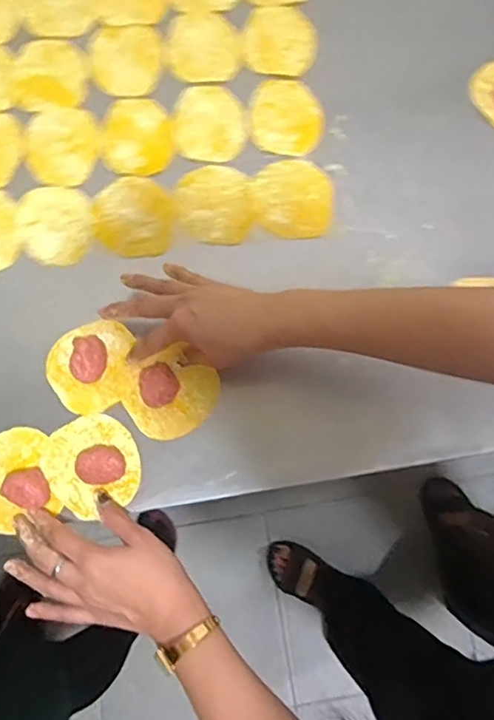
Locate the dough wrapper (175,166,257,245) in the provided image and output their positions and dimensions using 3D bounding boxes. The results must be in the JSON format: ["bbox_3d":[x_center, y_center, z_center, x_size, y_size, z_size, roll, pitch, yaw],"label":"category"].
[{"bbox_3d":[-0.032,-0.155,0.564,0.069,0.004,0.084,-7,78,-2],"label":"dough wrapper"}]

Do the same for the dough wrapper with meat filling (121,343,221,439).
[{"bbox_3d":[-0.068,0.028,0.510,0.082,0.021,0.074,-37,80,-8],"label":"dough wrapper with meat filling"}]

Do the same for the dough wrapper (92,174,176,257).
[{"bbox_3d":[-0.109,-0.141,0.560,0.077,0.006,0.079,0,78,-1],"label":"dough wrapper"}]

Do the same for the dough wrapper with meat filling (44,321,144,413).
[{"bbox_3d":[-0.138,0.003,0.516,0.082,0.021,0.077,0,78,-1],"label":"dough wrapper with meat filling"}]

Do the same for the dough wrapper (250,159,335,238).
[{"bbox_3d":[0.045,-0.161,0.565,0.079,0.004,0.078,-4,78,-1],"label":"dough wrapper"}]

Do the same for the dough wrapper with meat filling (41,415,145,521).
[{"bbox_3d":[-0.135,0.090,0.495,0.079,0.025,0.084,0,78,-1],"label":"dough wrapper with meat filling"}]

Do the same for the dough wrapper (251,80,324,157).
[{"bbox_3d":[0.041,-0.249,0.581,0.073,0.006,0.082,3,78,0],"label":"dough wrapper"}]

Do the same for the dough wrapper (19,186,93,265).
[{"bbox_3d":[-0.187,-0.132,0.561,0.068,0.004,0.080,-5,78,-2],"label":"dough wrapper"}]

